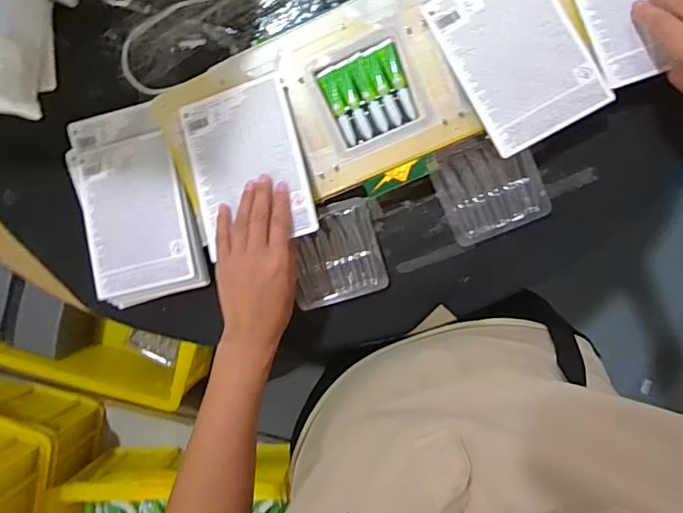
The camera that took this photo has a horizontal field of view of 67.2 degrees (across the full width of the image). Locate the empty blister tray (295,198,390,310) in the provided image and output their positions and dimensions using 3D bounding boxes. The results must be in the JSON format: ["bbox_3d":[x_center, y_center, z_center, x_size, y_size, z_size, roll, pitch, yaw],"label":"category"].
[{"bbox_3d":[-0.007,-0.003,0.567,0.097,0.011,0.104,-15,93,7],"label":"empty blister tray"}]

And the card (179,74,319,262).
[{"bbox_3d":[-0.097,-0.091,0.520,0.115,0.008,0.163,-17,81,10],"label":"card"}]

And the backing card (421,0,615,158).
[{"bbox_3d":[0.168,-0.195,0.494,0.116,0.004,0.169,-28,86,4],"label":"backing card"}]

